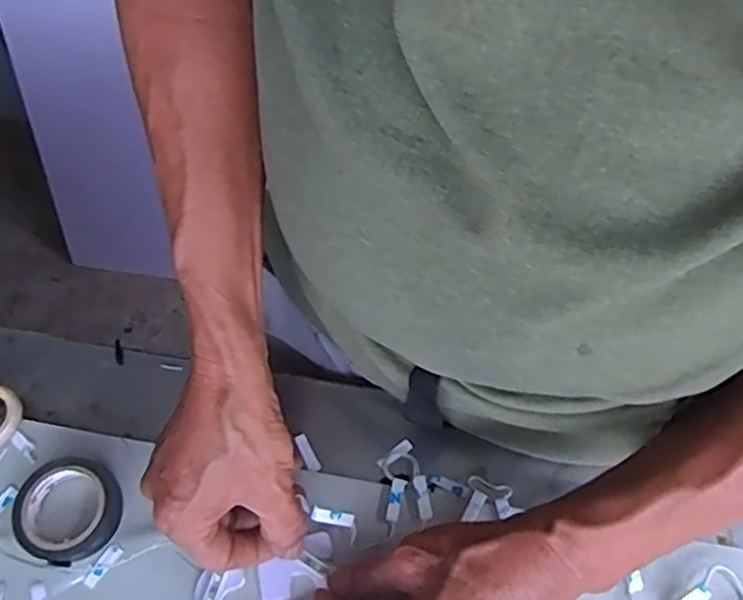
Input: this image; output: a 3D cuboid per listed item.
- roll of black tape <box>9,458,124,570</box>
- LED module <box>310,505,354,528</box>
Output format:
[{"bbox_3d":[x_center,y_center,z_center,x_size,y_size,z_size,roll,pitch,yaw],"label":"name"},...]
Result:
[{"bbox_3d":[-0.182,0.126,0.410,0.058,0.018,0.058,0,64,0],"label":"roll of black tape"},{"bbox_3d":[-0.023,0.127,0.400,0.025,0.005,0.009,14,64,-7],"label":"LED module"}]

